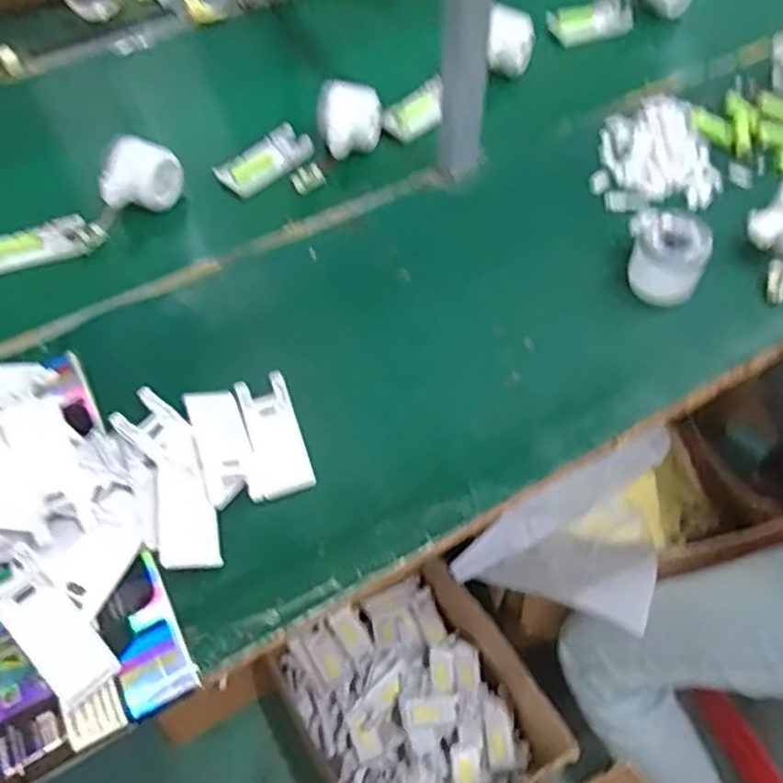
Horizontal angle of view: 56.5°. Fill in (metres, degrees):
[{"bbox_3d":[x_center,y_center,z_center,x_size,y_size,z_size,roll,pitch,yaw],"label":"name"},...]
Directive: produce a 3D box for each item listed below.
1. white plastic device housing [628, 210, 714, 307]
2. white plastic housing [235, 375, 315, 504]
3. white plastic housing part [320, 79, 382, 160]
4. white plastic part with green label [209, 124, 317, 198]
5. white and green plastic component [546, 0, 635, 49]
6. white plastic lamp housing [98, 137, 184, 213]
[{"bbox_3d":[0.242,-0.120,0.640,0.059,0.058,0.071,8,56,6],"label":"white plastic device housing"},{"bbox_3d":[-0.095,0.034,0.566,0.049,0.008,0.104,-16,57,-10],"label":"white plastic housing"},{"bbox_3d":[-0.042,-0.283,0.760,0.061,0.055,0.057,-2,56,-1],"label":"white plastic housing part"},{"bbox_3d":[-0.131,-0.245,0.774,0.047,0.012,0.111,46,65,0],"label":"white plastic part with green label"},{"bbox_3d":[0.257,-0.472,0.933,0.133,0.040,0.053,-25,59,-16],"label":"white and green plastic component"},{"bbox_3d":[-0.251,-0.212,0.724,0.080,0.062,0.055,-28,60,-17],"label":"white plastic lamp housing"}]

